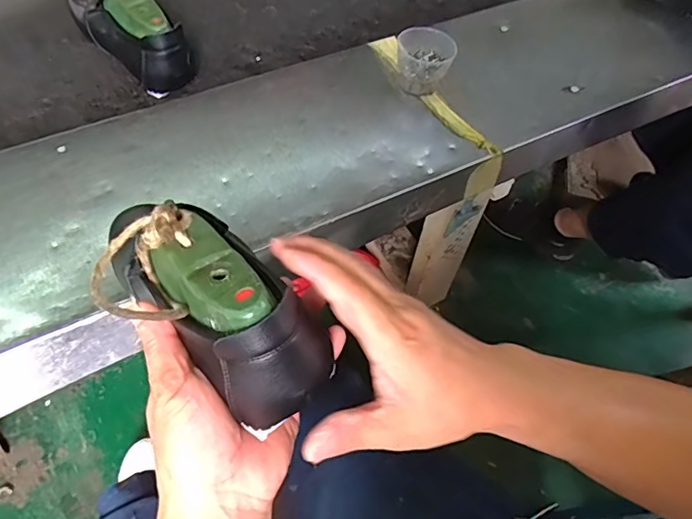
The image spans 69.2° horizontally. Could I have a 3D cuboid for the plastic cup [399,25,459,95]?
[{"bbox_3d":[0.085,-0.218,0.553,0.065,0.053,0.057,13,57,5],"label":"plastic cup"}]

